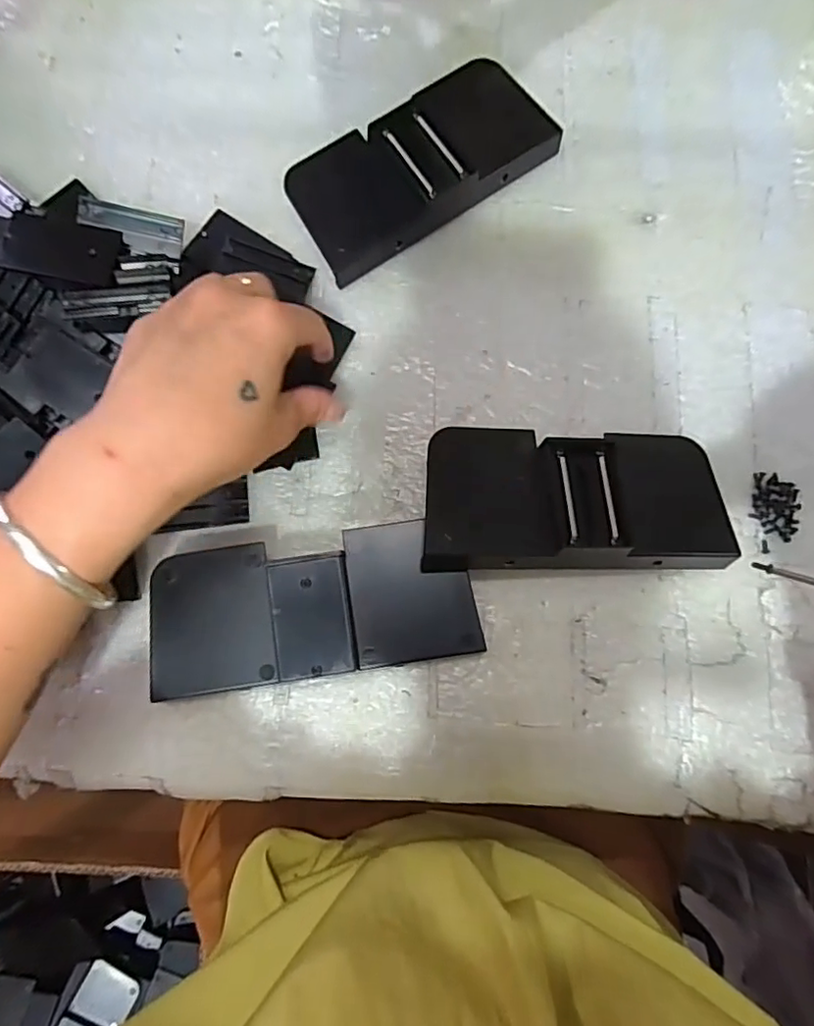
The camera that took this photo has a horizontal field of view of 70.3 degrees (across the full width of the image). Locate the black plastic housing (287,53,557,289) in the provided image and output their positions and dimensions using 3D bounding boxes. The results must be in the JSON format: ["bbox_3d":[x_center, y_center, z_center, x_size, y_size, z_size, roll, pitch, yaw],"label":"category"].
[{"bbox_3d":[0.008,-0.211,0.351,0.160,0.028,0.072,-34,81,-7],"label":"black plastic housing"}]

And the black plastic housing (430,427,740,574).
[{"bbox_3d":[0.097,-0.007,0.307,0.149,0.036,0.075,0,79,-1],"label":"black plastic housing"}]

